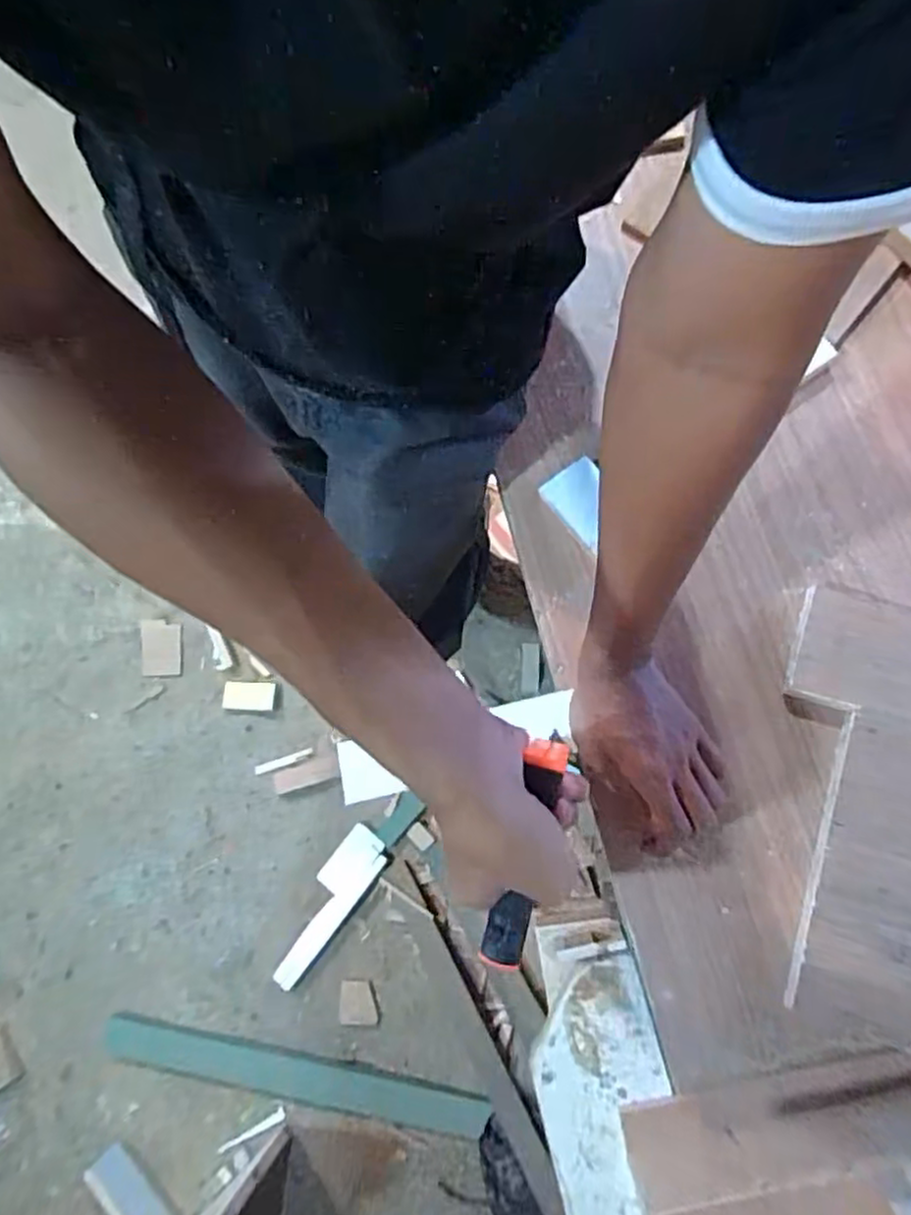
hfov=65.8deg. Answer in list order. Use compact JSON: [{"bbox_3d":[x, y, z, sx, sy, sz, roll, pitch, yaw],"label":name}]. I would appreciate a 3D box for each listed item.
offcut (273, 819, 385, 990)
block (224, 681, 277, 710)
[{"bbox_3d":[-0.224,0.505,1.205,0.085,0.016,0.275,36,79,14],"label":"offcut"},{"bbox_3d":[-0.390,0.166,1.329,0.099,0.016,0.054,2,76,6],"label":"block"}]

